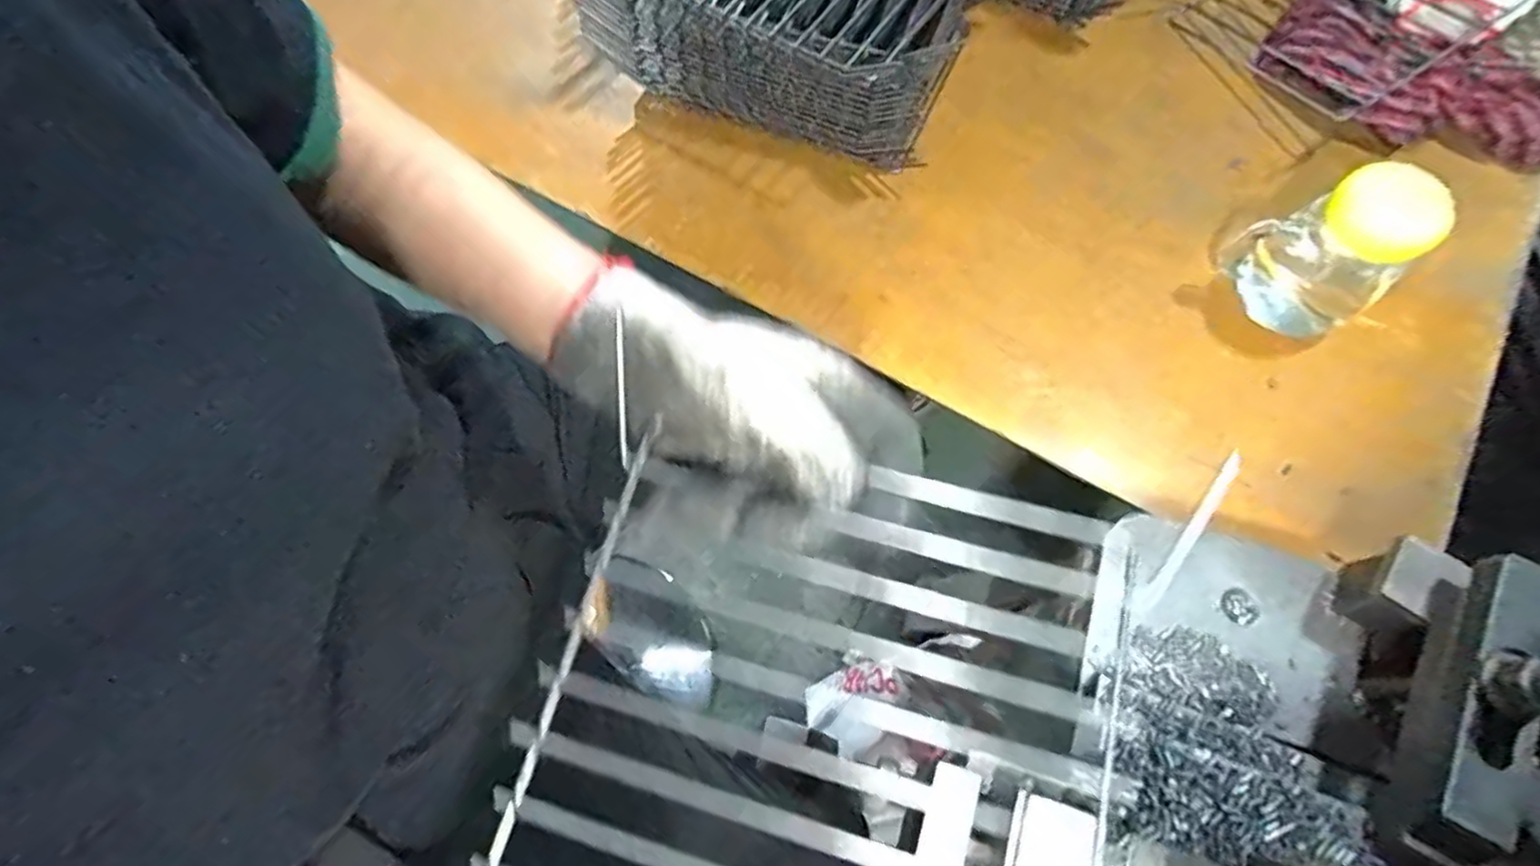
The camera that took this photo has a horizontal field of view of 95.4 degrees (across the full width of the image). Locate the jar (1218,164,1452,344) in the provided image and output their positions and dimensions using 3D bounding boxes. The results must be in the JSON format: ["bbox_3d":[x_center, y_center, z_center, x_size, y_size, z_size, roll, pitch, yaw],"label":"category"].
[{"bbox_3d":[0.381,-0.126,0.478,0.068,0.118,0.091,-33,71,-10],"label":"jar"}]

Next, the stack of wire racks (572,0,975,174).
[{"bbox_3d":[0.020,-0.355,0.581,0.303,0.117,0.218,20,71,9],"label":"stack of wire racks"}]

